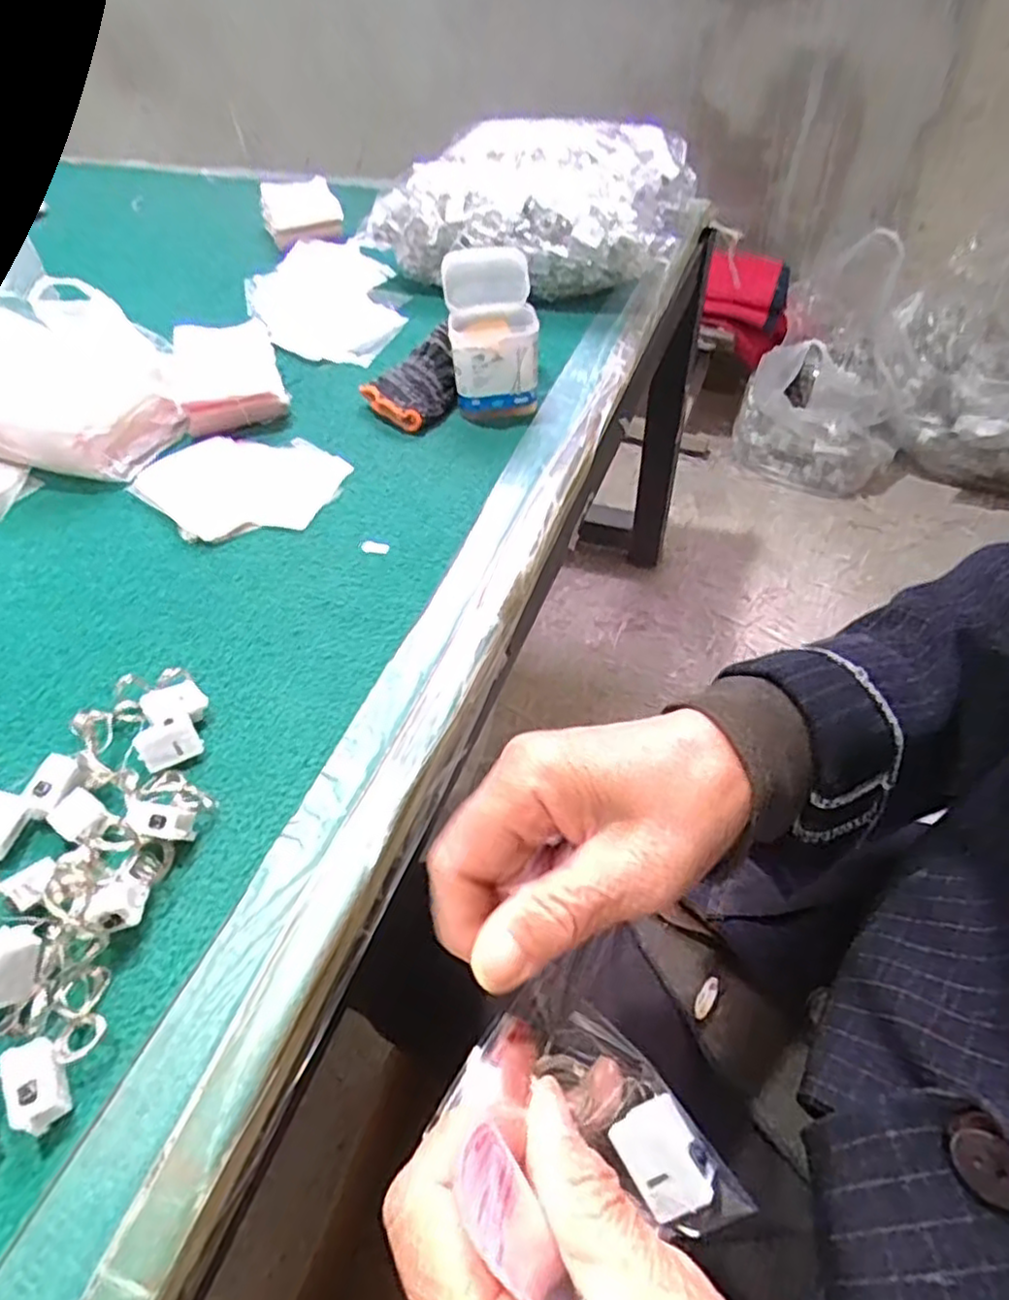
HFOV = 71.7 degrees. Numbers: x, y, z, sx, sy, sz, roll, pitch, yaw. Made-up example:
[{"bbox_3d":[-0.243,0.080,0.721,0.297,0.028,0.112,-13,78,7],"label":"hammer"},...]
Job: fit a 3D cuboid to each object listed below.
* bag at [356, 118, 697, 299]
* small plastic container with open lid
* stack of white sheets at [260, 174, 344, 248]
[{"bbox_3d":[0.027,-0.438,0.698,0.283,0.099,0.223,12,51,12],"label":"bag"},{"bbox_3d":[-0.010,-0.237,0.530,0.062,0.095,0.085,-6,49,-3],"label":"small plastic container with open lid"},{"bbox_3d":[-0.232,-0.497,0.794,0.079,0.042,0.109,-16,51,-12],"label":"stack of white sheets"}]

